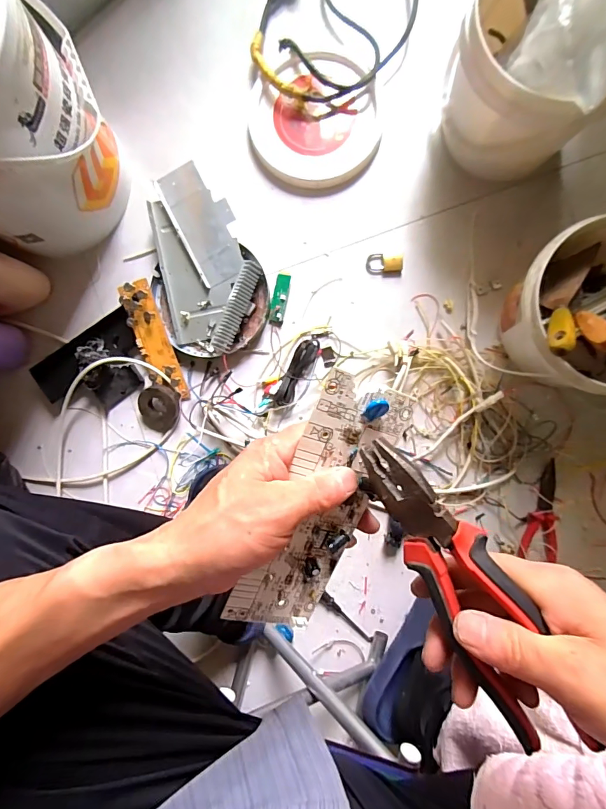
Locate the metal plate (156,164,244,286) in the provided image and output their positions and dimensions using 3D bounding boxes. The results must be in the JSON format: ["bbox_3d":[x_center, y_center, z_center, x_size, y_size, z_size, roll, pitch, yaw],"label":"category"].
[{"bbox_3d":[-0.162,-0.297,0.698,0.094,0.015,0.187,-24,97,4],"label":"metal plate"}]

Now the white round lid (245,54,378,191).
[{"bbox_3d":[0.018,-0.470,0.699,0.211,0.039,0.202,0,90,4],"label":"white round lid"}]

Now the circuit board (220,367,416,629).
[{"bbox_3d":[0.011,0.074,0.285,0.067,0.009,0.189,19,102,-22],"label":"circuit board"}]

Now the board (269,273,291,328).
[{"bbox_3d":[-0.039,-0.178,0.718,0.025,0.007,0.088,11,90,4],"label":"board"}]

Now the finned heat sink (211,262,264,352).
[{"bbox_3d":[-0.109,-0.162,0.701,0.037,0.033,0.151,23,91,4],"label":"finned heat sink"}]

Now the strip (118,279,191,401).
[{"bbox_3d":[-0.251,-0.102,0.709,0.057,0.015,0.203,-21,101,4],"label":"strip"}]

